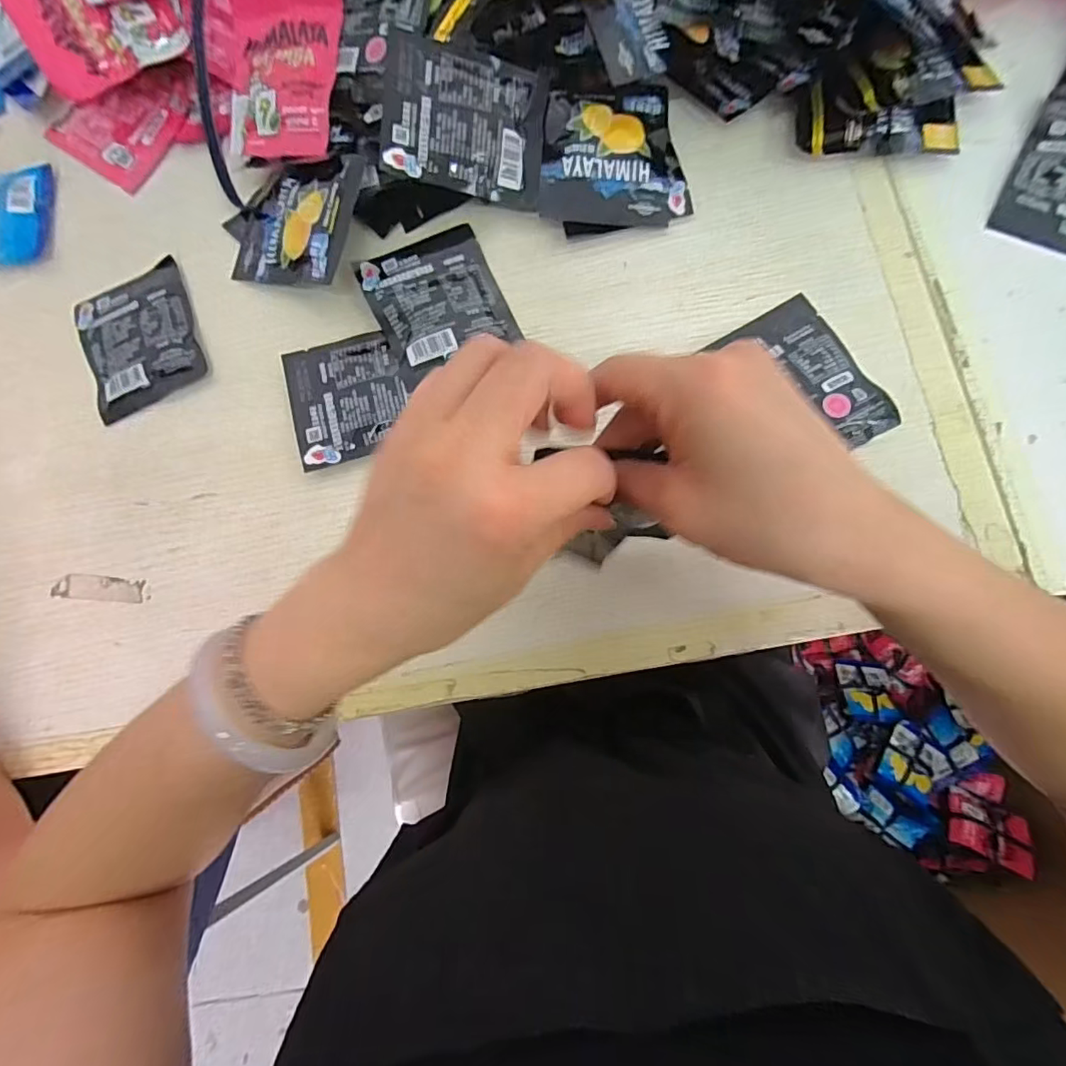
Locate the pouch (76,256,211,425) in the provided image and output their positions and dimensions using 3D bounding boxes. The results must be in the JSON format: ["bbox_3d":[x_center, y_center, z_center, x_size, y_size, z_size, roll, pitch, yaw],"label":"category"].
[{"bbox_3d":[-0.293,-0.145,0.389,0.084,0.008,0.106,-22,80,2],"label":"pouch"}]

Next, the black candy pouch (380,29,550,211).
[{"bbox_3d":[-0.045,-0.277,0.353,0.105,0.009,0.087,4,96,-16],"label":"black candy pouch"}]

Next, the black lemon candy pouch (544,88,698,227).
[{"bbox_3d":[0.058,-0.262,0.364,0.098,0.022,0.090,3,82,6],"label":"black lemon candy pouch"}]

